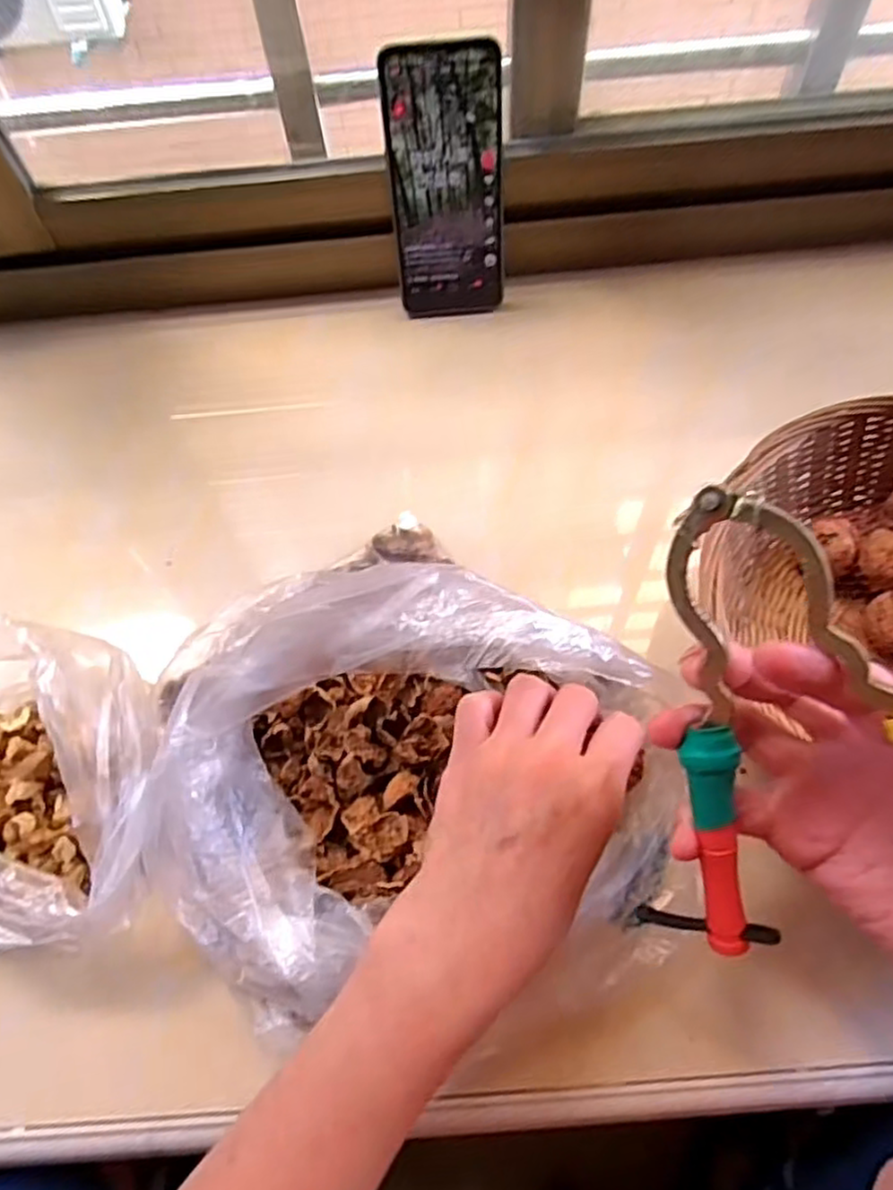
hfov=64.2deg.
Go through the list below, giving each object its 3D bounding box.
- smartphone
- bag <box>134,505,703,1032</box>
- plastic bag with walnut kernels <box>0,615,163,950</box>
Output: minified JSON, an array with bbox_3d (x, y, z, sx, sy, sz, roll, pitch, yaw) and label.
[{"bbox_3d":[0.001,-0.276,0.488,0.078,0.166,0.004,-7,44,0],"label":"smartphone"},{"bbox_3d":[-0.016,0.081,0.316,0.202,0.099,0.147,-16,63,-5],"label":"bag"},{"bbox_3d":[-0.204,0.091,0.351,0.131,0.077,0.176,-41,68,-16],"label":"plastic bag with walnut kernels"}]

